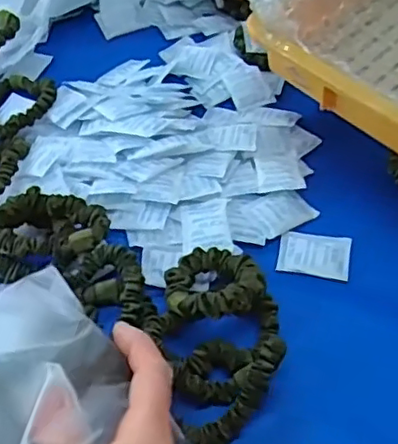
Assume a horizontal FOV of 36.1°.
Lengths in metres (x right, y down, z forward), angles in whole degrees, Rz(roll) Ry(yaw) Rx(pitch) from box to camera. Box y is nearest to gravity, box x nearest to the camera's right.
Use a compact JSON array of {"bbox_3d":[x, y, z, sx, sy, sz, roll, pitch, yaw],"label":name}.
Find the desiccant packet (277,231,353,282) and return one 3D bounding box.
[{"bbox_3d":[0.076,0.021,0.403,0.046,0.005,0.033,7,52,12],"label":"desiccant packet"}]

